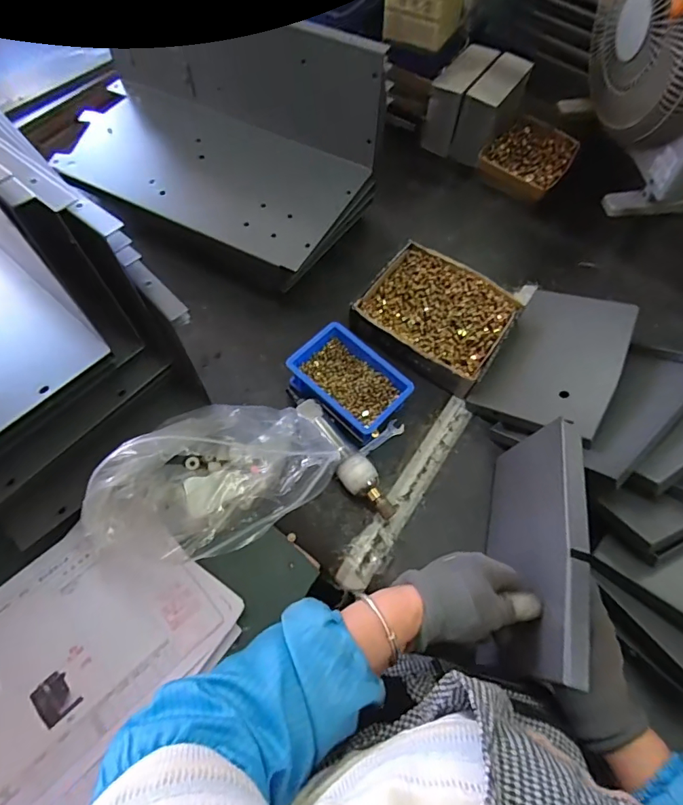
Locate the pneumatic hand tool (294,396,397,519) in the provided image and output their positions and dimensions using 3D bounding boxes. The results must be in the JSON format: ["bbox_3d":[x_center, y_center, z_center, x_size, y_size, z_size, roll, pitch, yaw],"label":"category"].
[{"bbox_3d":[0.005,0.074,0.582,0.046,0.044,0.179,-35,70,-17],"label":"pneumatic hand tool"}]

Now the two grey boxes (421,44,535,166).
[{"bbox_3d":[0.256,-0.568,0.873,0.135,0.109,0.196,31,67,12],"label":"two grey boxes"}]

